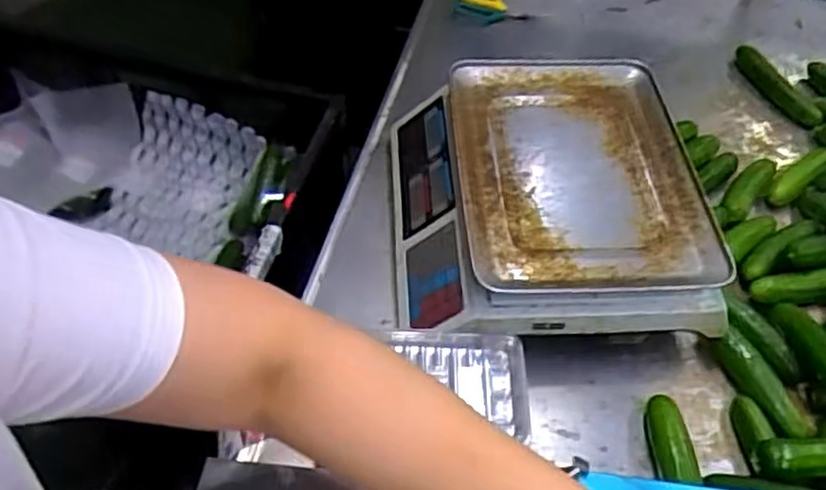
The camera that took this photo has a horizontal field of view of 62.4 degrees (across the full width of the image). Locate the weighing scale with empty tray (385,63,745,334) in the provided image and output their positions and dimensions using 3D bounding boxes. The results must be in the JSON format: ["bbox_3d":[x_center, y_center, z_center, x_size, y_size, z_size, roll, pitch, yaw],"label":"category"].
[{"bbox_3d":[0.132,-0.046,0.731,0.293,0.121,0.330,-1,52,-3],"label":"weighing scale with empty tray"}]

